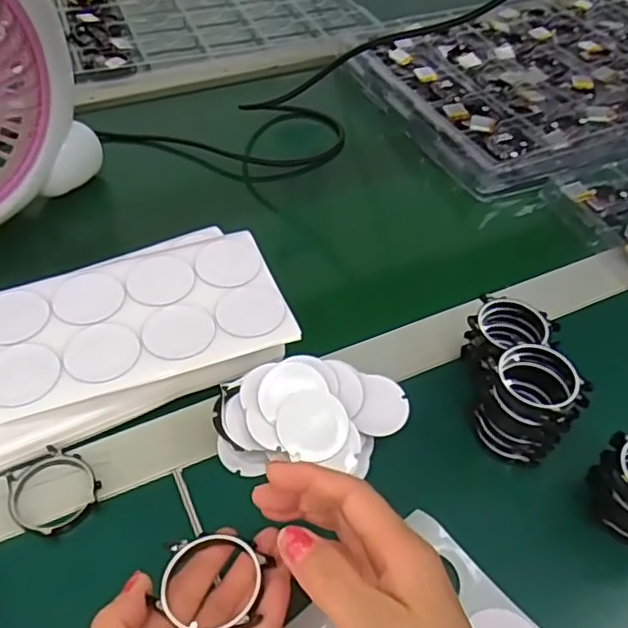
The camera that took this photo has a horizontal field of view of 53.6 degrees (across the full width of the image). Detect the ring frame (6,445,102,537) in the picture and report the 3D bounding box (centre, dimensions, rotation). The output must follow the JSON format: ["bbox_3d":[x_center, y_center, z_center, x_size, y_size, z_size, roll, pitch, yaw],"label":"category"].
[{"bbox_3d":[-0.147,0.100,0.350,0.046,0.006,0.051,-35,58,-28],"label":"ring frame"}]

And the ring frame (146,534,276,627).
[{"bbox_3d":[-0.046,0.120,0.276,0.051,0.007,0.043,6,48,3],"label":"ring frame"}]

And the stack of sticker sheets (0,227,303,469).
[{"bbox_3d":[-0.159,0.027,0.387,0.286,0.036,0.126,-18,52,-18],"label":"stack of sticker sheets"}]

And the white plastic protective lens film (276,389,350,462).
[{"bbox_3d":[-0.001,0.063,0.355,0.039,0.004,0.040,2,68,-5],"label":"white plastic protective lens film"}]

